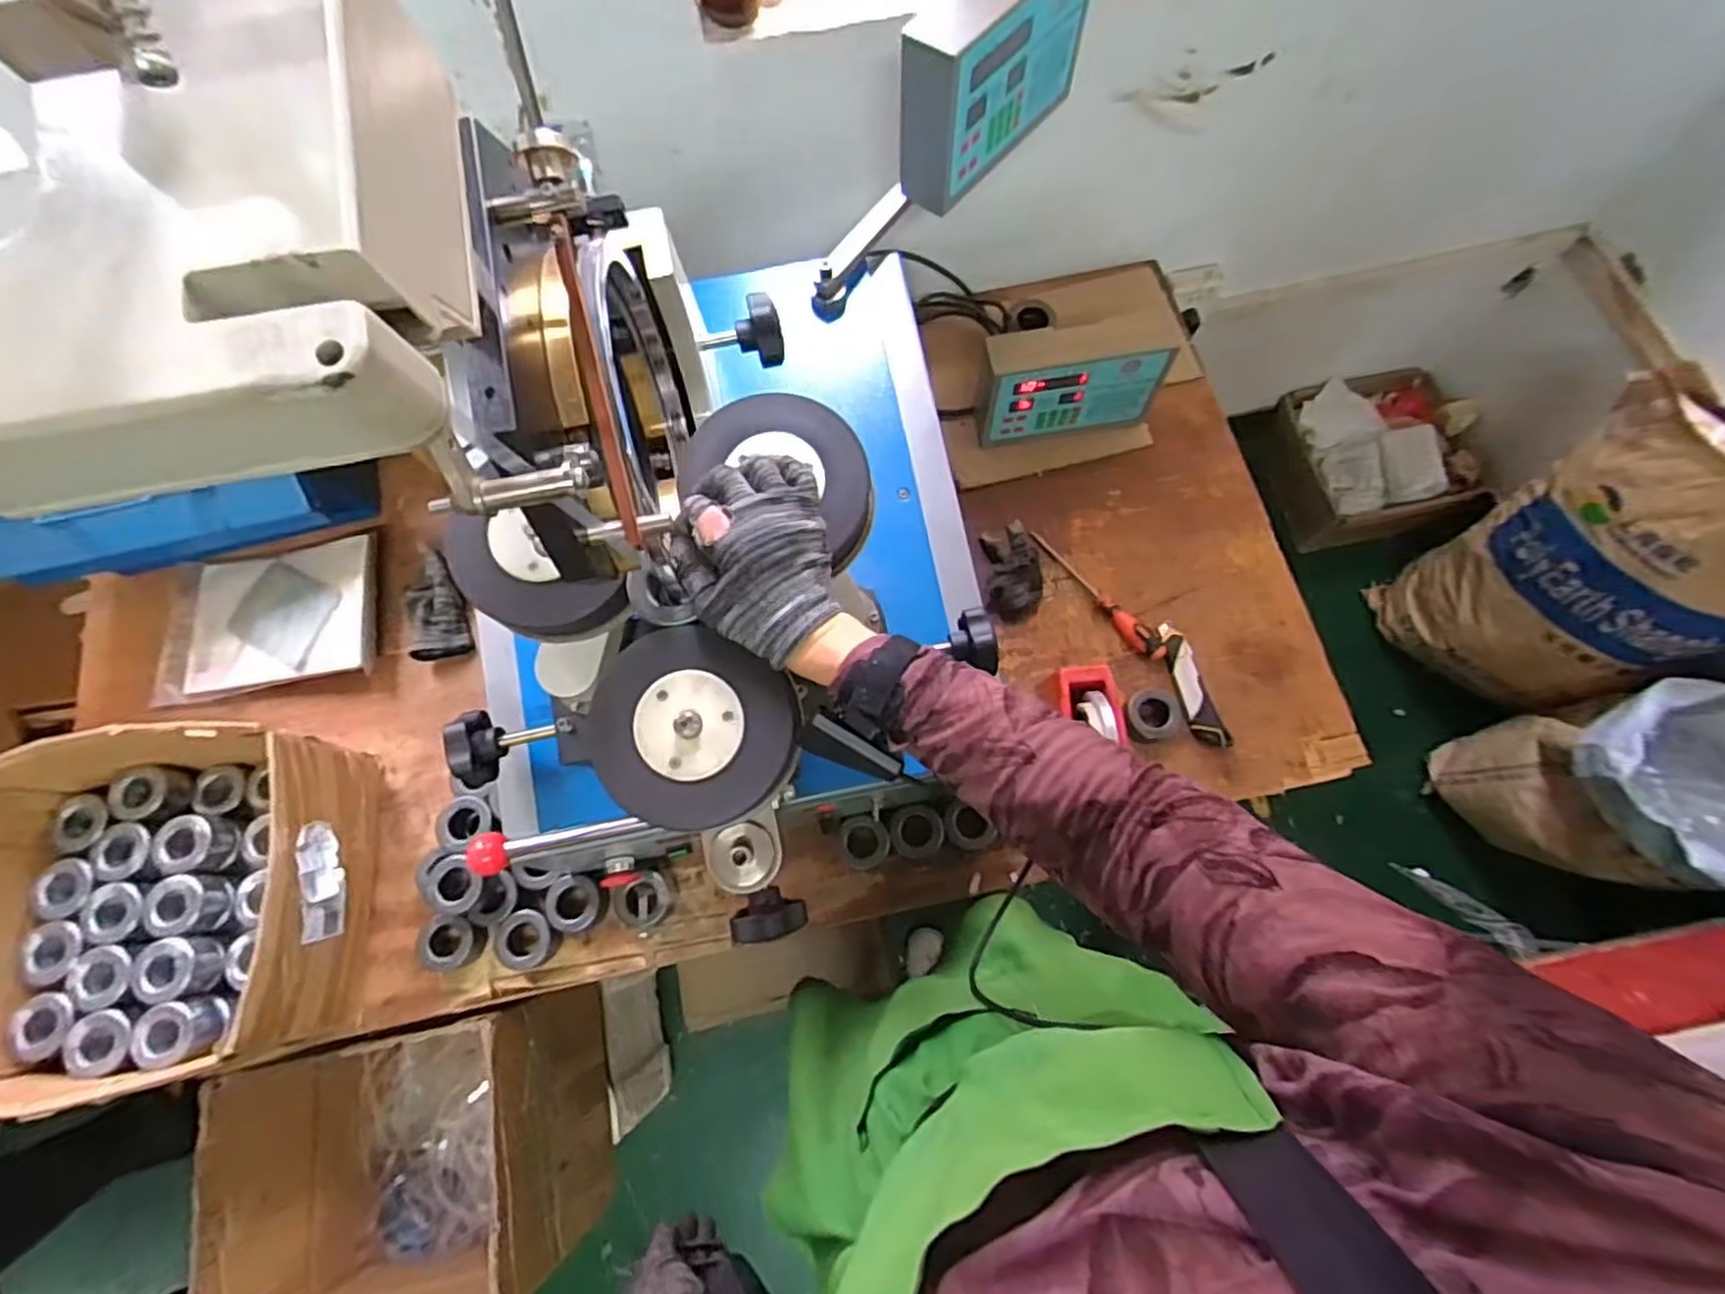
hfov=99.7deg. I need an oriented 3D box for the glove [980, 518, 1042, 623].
[{"bbox_3d":[0.193,-0.100,0.922,0.074,0.061,0.119,-2,73,1],"label":"glove"}]

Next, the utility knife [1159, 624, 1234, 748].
[{"bbox_3d":[0.397,0.047,0.882,0.035,0.018,0.158,-16,73,-4],"label":"utility knife"}]

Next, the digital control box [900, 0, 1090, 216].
[{"bbox_3d":[0.124,-0.557,0.694,0.071,0.139,0.230,38,77,12],"label":"digital control box"}]

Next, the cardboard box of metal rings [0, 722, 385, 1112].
[{"bbox_3d":[-0.721,0.263,0.753,0.352,0.162,0.317,-10,73,-2],"label":"cardboard box of metal rings"}]

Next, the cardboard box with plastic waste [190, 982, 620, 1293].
[{"bbox_3d":[-0.527,0.621,0.904,0.321,0.324,0.289,-10,73,-2],"label":"cardboard box with plastic waste"}]

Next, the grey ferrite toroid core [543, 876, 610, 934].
[{"bbox_3d":[-0.320,0.288,0.819,0.066,0.024,0.060,0,73,1],"label":"grey ferrite toroid core"}]

